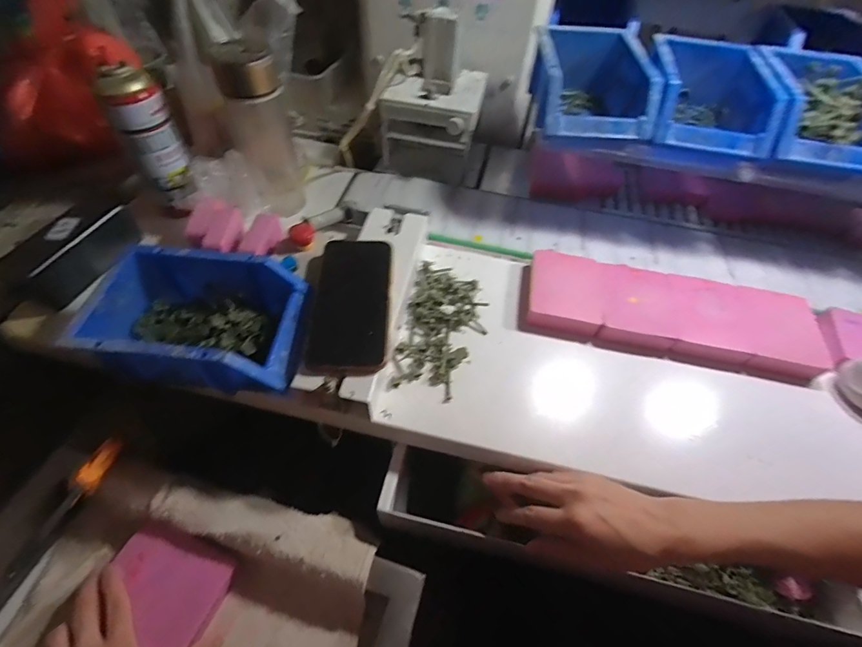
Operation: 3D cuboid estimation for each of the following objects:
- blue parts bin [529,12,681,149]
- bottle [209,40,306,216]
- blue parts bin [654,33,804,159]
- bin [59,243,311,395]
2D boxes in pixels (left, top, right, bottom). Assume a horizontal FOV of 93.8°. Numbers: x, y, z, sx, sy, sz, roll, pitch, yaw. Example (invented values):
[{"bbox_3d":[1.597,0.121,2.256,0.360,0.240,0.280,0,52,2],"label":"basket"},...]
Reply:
[{"bbox_3d":[0.196,-0.295,0.504,0.129,0.074,0.194,4,53,0],"label":"blue parts bin"},{"bbox_3d":[-0.211,-0.238,0.514,0.068,0.199,0.076,-14,55,-13],"label":"bottle"},{"bbox_3d":[0.329,-0.262,0.481,0.131,0.075,0.174,12,53,6],"label":"blue parts bin"},{"bbox_3d":[-0.215,-0.002,0.384,0.175,0.065,0.124,2,53,-2],"label":"bin"}]

